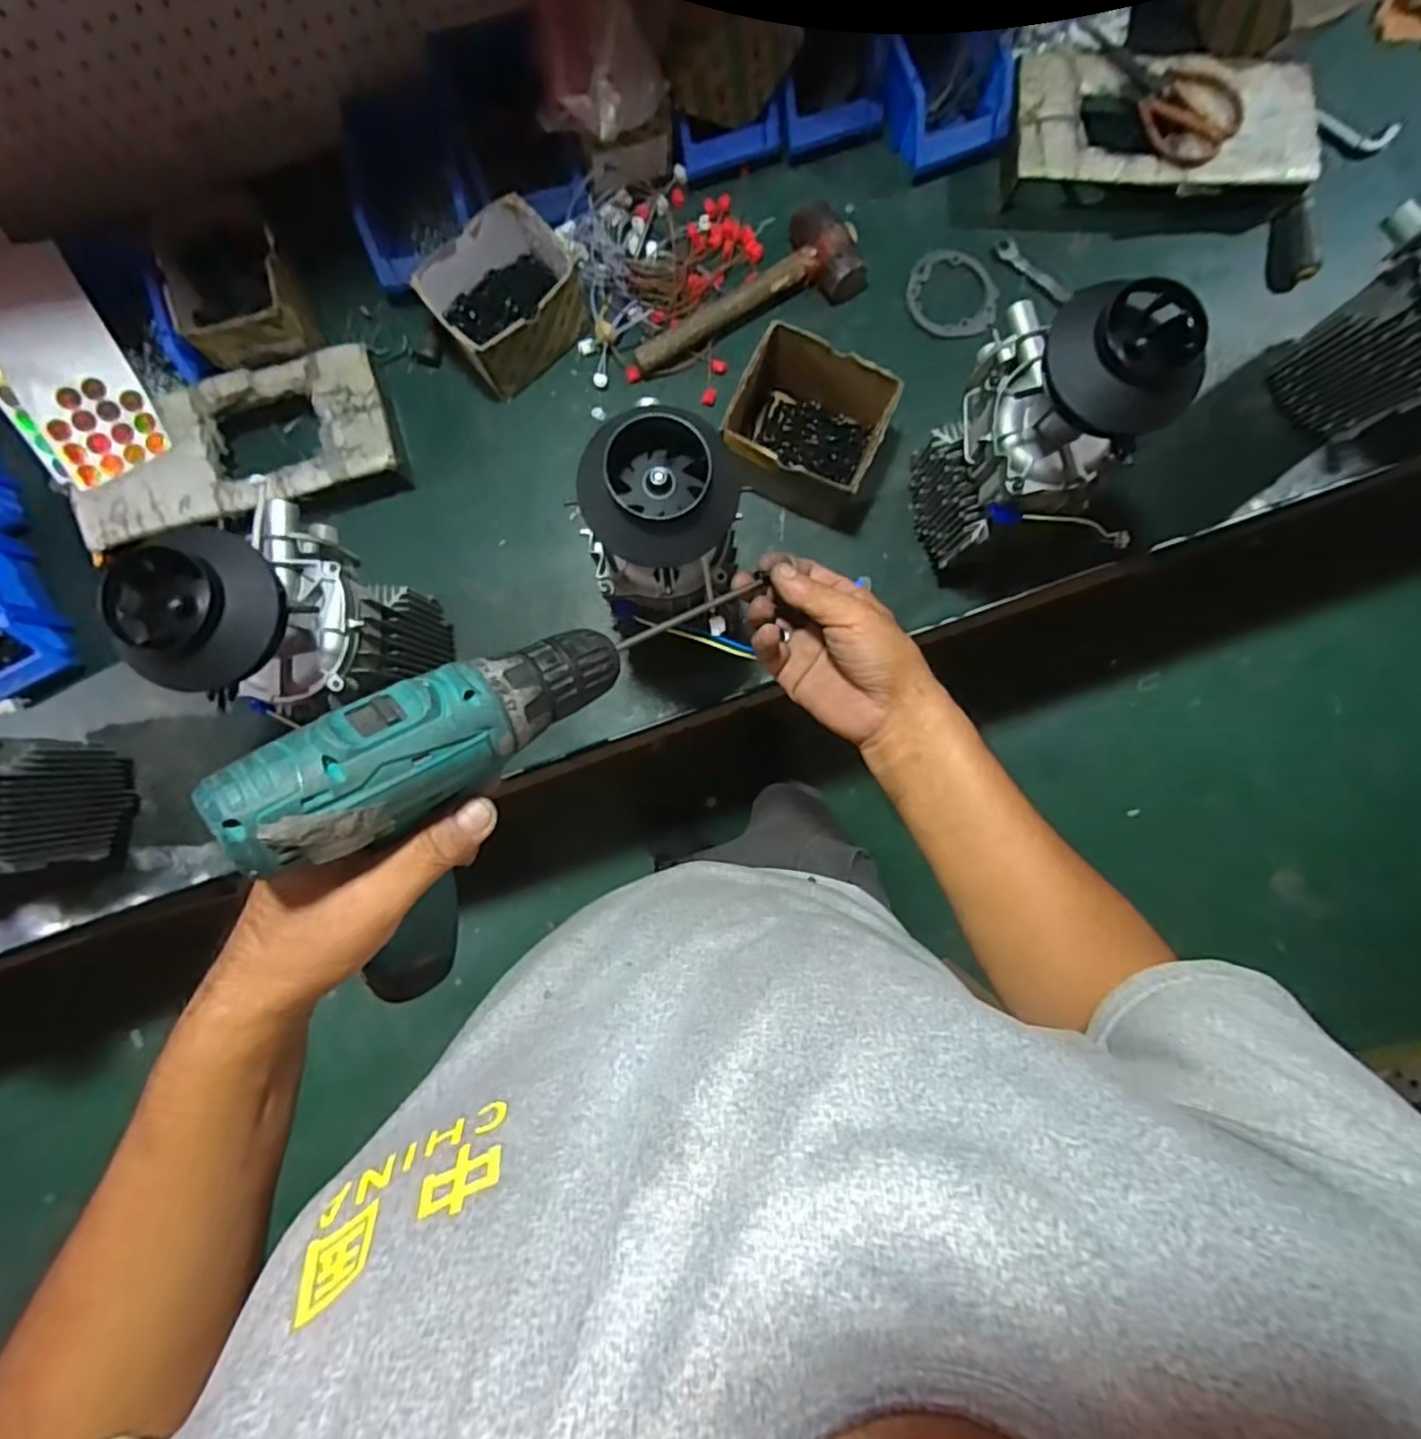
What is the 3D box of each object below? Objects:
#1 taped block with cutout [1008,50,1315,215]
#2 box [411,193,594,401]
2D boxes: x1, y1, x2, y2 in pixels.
[{"bbox_3d":[0.518,-0.674,0.753,0.343,0.060,0.165,5,86,0],"label":"taped block with cutout"},{"bbox_3d":[-0.216,-0.451,0.707,0.150,0.087,0.117,-43,88,-3],"label":"box"}]

